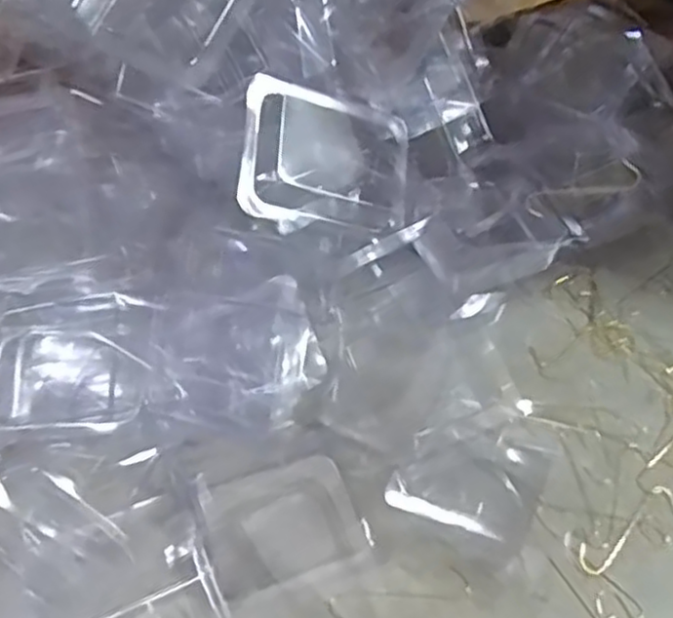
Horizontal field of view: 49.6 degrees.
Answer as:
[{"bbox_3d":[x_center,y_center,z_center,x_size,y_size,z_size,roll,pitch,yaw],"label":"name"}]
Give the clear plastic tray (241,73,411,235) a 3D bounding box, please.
[{"bbox_3d":[-0.006,-0.079,0.384,0.103,0.068,0.022,4,0,-35],"label":"clear plastic tray"}]

